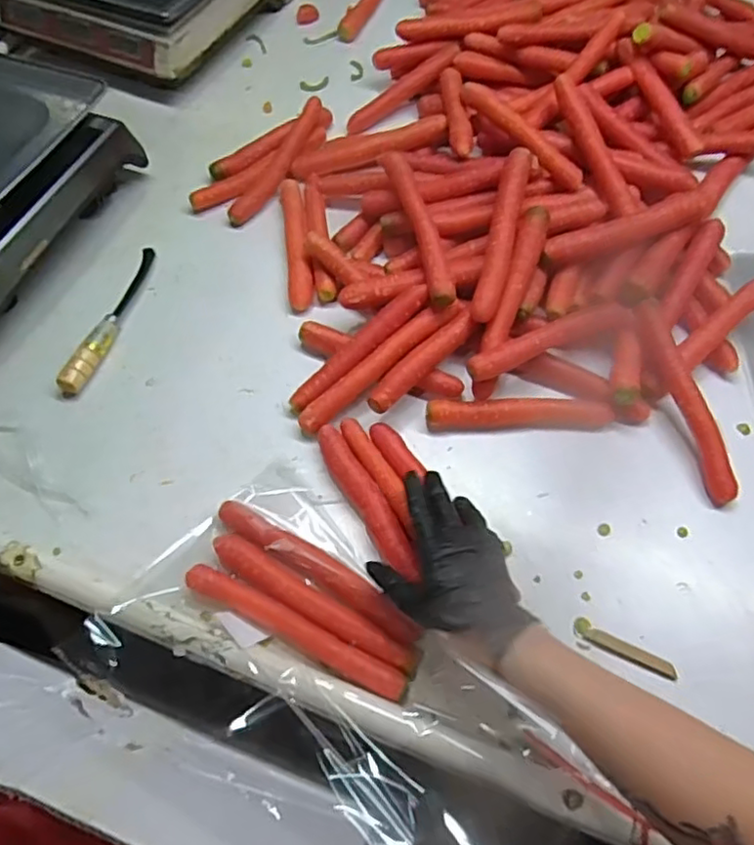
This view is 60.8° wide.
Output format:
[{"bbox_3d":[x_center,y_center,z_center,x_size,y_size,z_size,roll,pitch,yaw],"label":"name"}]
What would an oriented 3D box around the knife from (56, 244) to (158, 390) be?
[{"bbox_3d":[-0.278,-0.117,0.681,0.023,0.016,0.200,11,63,8],"label":"knife"}]

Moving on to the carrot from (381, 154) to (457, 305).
[{"bbox_3d":[0.043,-0.200,0.651,0.026,0.031,0.204,-14,62,-4],"label":"carrot"}]

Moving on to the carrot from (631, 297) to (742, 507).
[{"bbox_3d":[0.275,-0.021,0.571,0.027,0.023,0.187,-18,79,-9],"label":"carrot"}]

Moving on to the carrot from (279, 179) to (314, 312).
[{"bbox_3d":[-0.091,-0.208,0.719,0.026,0.028,0.183,-8,62,-2],"label":"carrot"}]

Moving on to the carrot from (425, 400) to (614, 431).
[{"bbox_3d":[0.132,-0.006,0.605,0.169,0.026,0.022,-1,62,2],"label":"carrot"}]

